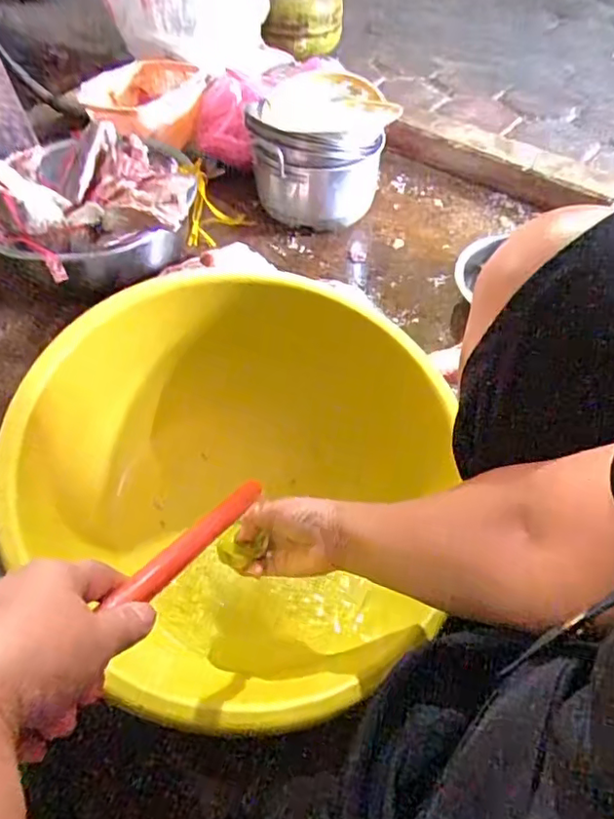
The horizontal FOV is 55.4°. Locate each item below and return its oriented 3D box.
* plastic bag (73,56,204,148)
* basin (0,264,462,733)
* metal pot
[{"bbox_3d":[-0.317,-0.606,1.176,0.239,0.086,0.250,-19,54,-13],"label":"plastic bag"},{"bbox_3d":[-0.055,0.090,0.583,0.346,0.238,0.404,11,53,10],"label":"basin"},{"bbox_3d":[0.024,-0.461,1.080,0.242,0.211,0.213,-7,52,-4],"label":"metal pot"}]

